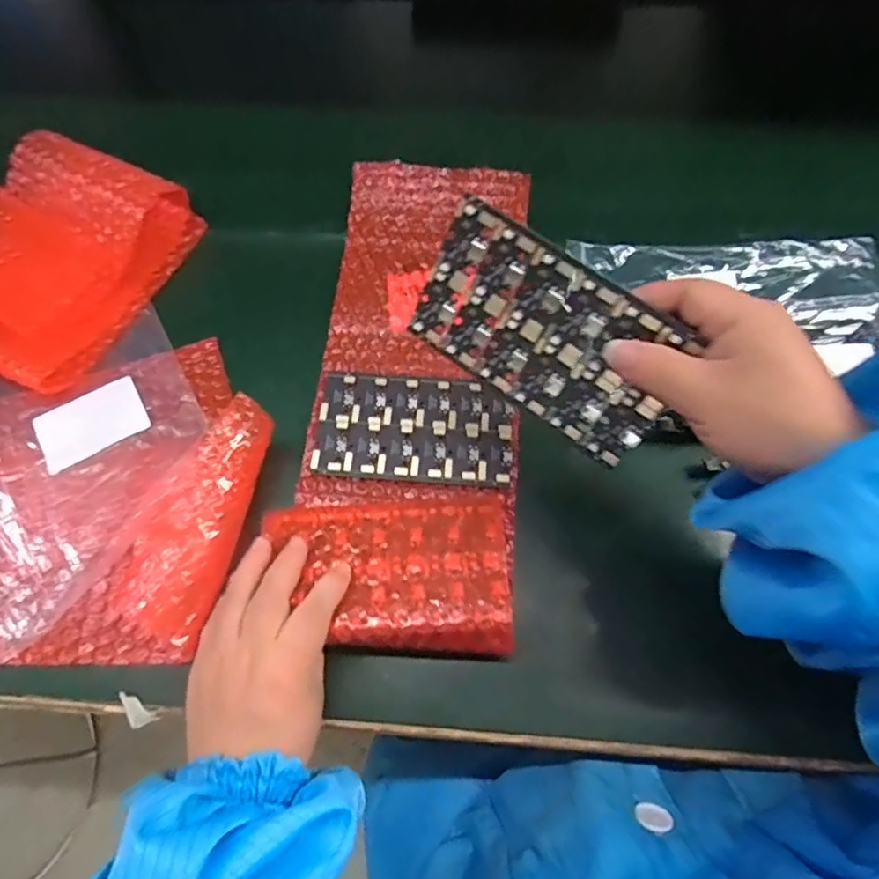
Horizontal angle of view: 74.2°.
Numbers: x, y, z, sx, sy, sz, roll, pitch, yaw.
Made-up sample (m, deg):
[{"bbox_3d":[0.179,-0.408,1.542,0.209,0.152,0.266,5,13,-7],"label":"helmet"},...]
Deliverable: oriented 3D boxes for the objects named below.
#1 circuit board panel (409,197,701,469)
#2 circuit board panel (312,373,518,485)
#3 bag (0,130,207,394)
[{"bbox_3d":[0.051,-0.051,0.285,0.129,0.076,0.004,37,36,11],"label":"circuit board panel"},{"bbox_3d":[-0.016,-0.009,0.400,0.134,0.004,0.079,5,66,3],"label":"circuit board panel"},{"bbox_3d":[-0.306,-0.143,0.443,0.168,0.042,0.185,23,68,11],"label":"bag"}]

